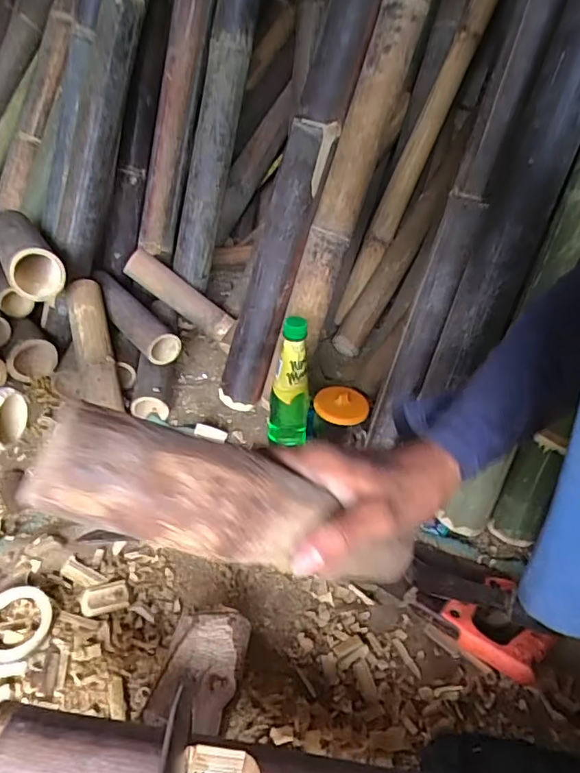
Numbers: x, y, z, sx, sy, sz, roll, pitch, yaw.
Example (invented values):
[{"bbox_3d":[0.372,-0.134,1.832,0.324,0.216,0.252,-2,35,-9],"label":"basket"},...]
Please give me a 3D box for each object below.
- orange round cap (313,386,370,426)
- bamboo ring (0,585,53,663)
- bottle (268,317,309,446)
[{"bbox_3d":[0.076,0.026,0.770,0.074,0.012,0.069,7,53,-10],"label":"orange round cap"},{"bbox_3d":[-0.280,0.238,0.538,0.071,0.012,0.073,5,36,-4],"label":"bamboo ring"},{"bbox_3d":[0.004,0.004,0.746,0.057,0.220,0.052,6,36,-2],"label":"bottle"}]

